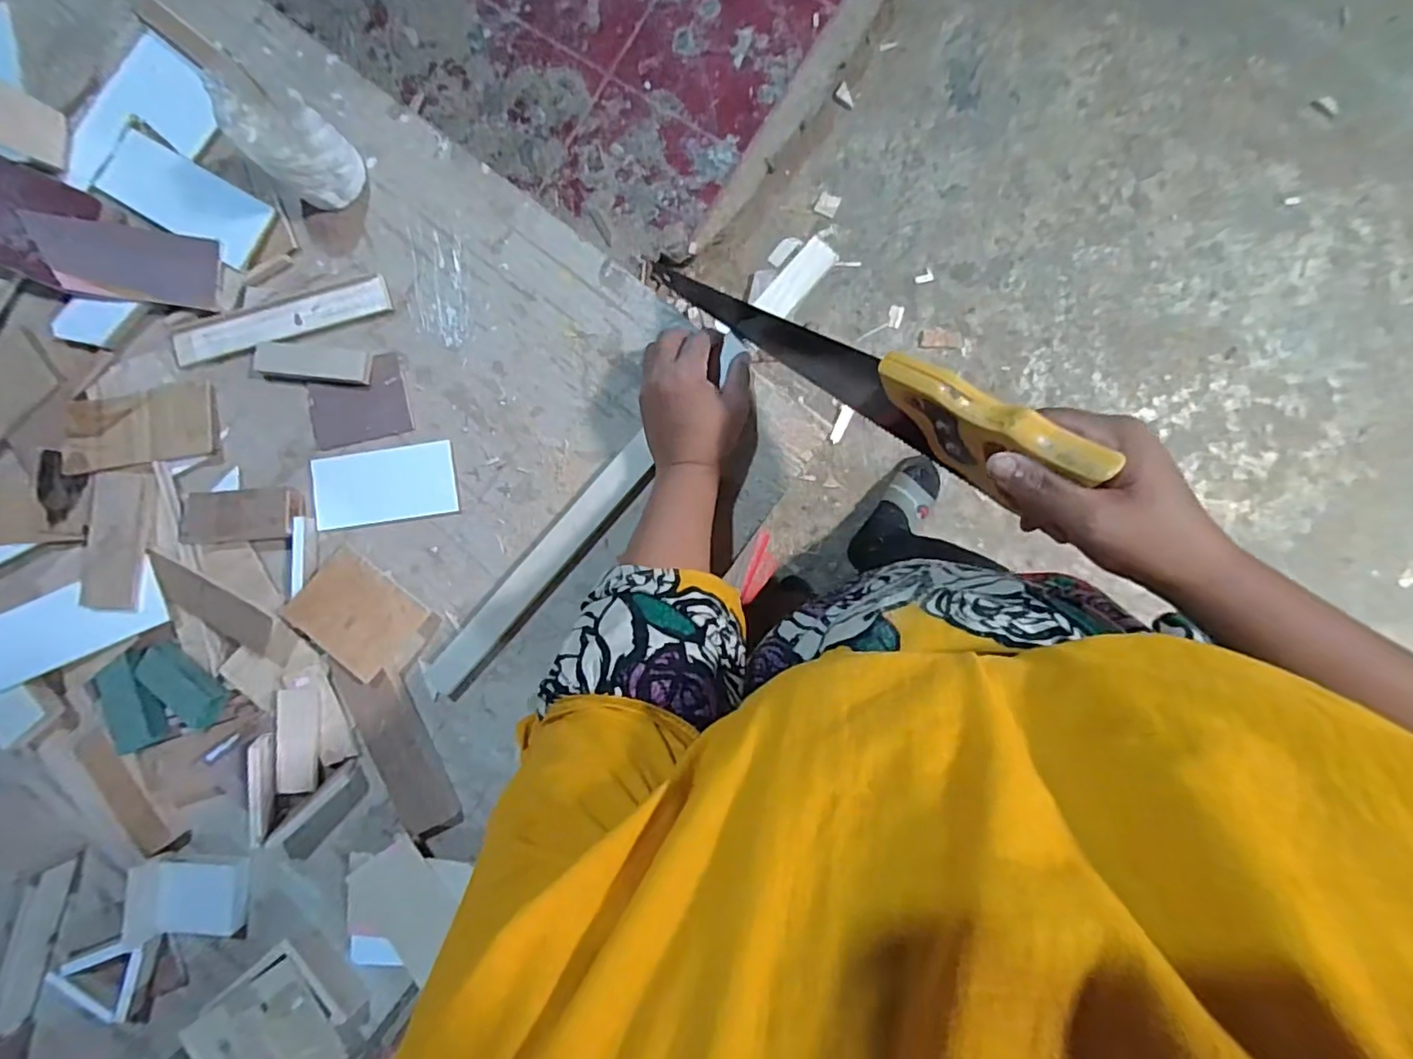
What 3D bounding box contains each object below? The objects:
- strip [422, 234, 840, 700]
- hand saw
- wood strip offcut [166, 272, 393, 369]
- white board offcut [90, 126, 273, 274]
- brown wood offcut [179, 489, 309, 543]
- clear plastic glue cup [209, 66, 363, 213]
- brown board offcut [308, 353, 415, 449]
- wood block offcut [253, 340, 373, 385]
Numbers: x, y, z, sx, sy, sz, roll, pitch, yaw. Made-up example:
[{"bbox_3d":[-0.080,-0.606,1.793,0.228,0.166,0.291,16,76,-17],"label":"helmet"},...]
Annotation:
[{"bbox_3d":[-0.070,-0.050,0.526,0.038,0.010,0.504,42,93,3],"label":"strip"},{"bbox_3d":[0.090,-0.129,0.461,0.032,0.084,0.436,-43,44,-1],"label":"hand saw"},{"bbox_3d":[-0.387,-0.189,0.555,0.201,0.006,0.041,-16,87,0],"label":"wood strip offcut"},{"bbox_3d":[-0.479,-0.304,0.558,0.169,0.008,0.064,30,88,2],"label":"white board offcut"},{"bbox_3d":[-0.416,-0.013,0.547,0.108,0.016,0.046,-4,87,1],"label":"brown wood offcut"},{"bbox_3d":[-0.350,-0.327,0.514,0.077,0.094,0.065,41,91,2],"label":"clear plastic glue cup"},{"bbox_3d":[-0.317,-0.116,0.552,0.095,0.005,0.070,-12,87,1],"label":"brown board offcut"},{"bbox_3d":[-0.354,-0.149,0.548,0.107,0.008,0.031,6,88,1],"label":"wood block offcut"}]

